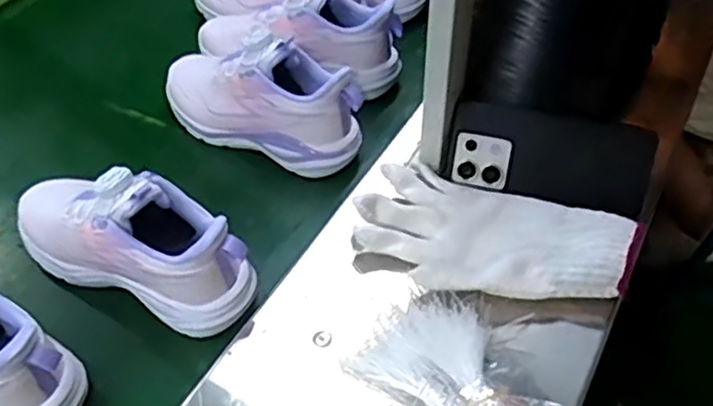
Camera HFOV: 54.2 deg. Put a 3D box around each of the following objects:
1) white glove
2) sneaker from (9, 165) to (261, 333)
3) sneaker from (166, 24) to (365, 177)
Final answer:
[{"bbox_3d":[0.105,0.021,0.544,0.203,0.047,0.114,19,49,11],"label":"white glove"},{"bbox_3d":[-0.182,0.024,0.551,0.213,0.121,0.069,23,50,15],"label":"sneaker"},{"bbox_3d":[-0.094,-0.114,0.674,0.217,0.105,0.084,24,50,15],"label":"sneaker"}]

